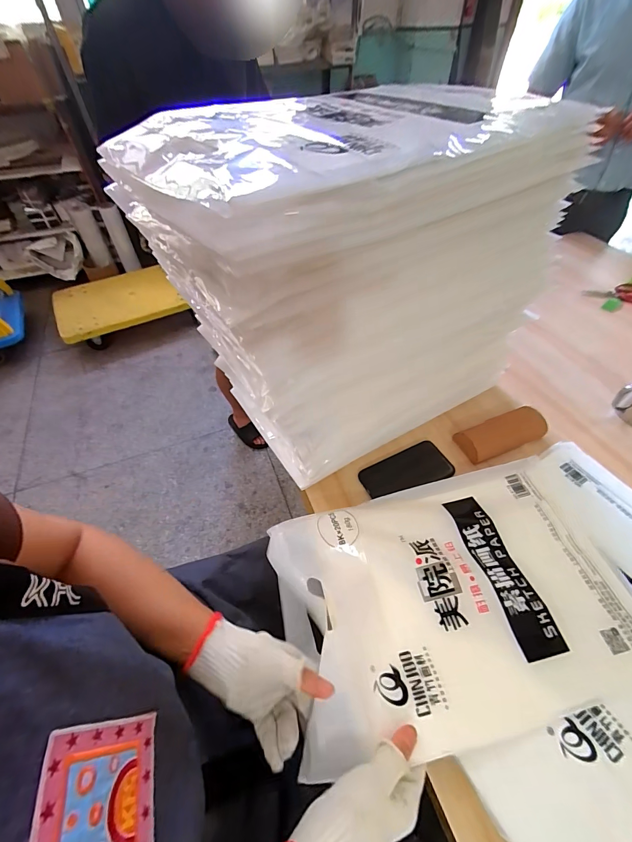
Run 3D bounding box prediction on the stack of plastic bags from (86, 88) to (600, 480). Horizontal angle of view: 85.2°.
[{"bbox_3d":[0.072,-0.160,0.498,0.495,0.416,0.266,-27,55,-20],"label":"stack of plastic bags"}]

